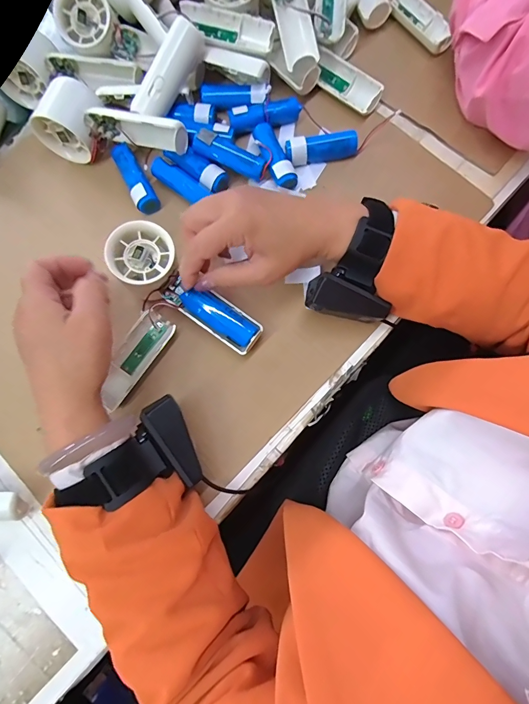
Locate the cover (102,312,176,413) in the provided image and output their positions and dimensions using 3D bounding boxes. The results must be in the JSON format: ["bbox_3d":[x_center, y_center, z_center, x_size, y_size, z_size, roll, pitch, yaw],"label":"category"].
[{"bbox_3d":[-0.120,0.005,0.338,0.033,0.020,0.088,37,81,8],"label":"cover"}]

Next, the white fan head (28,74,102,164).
[{"bbox_3d":[-0.193,-0.234,0.370,0.059,0.059,0.056,22,79,5],"label":"white fan head"}]

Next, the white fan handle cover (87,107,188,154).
[{"bbox_3d":[-0.121,-0.218,0.356,0.095,0.036,0.020,20,79,5],"label":"white fan handle cover"}]

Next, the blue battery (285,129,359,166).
[{"bbox_3d":[0.058,-0.209,0.378,0.072,0.024,0.022,-12,78,-2],"label":"blue battery"}]

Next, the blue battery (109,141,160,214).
[{"bbox_3d":[-0.134,-0.178,0.376,0.022,0.025,0.079,-29,79,-5],"label":"blue battery"}]

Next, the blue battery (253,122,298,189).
[{"bbox_3d":[0.010,-0.200,0.376,0.021,0.020,0.074,-22,79,-4],"label":"blue battery"}]

